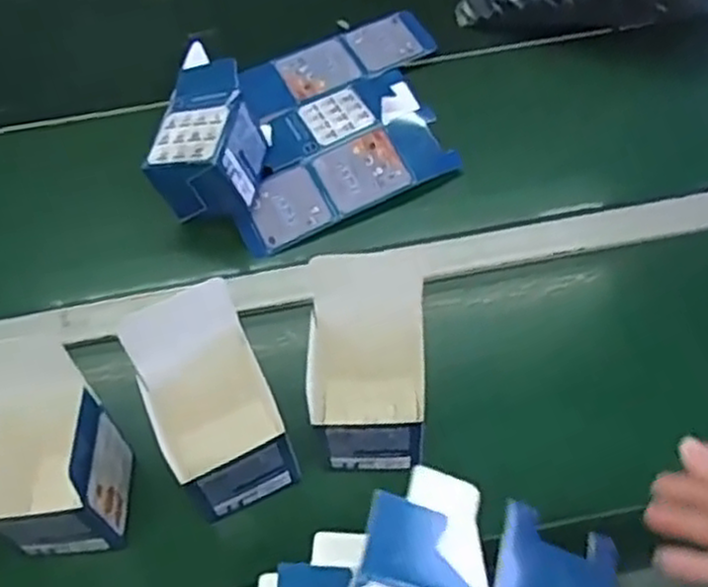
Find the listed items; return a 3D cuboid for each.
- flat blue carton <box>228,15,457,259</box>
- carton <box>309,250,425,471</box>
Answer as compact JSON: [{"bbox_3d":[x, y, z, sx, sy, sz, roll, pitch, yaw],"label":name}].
[{"bbox_3d":[-0.016,-0.180,0.795,0.260,0.022,0.229,-20,61,-6],"label":"flat blue carton"},{"bbox_3d":[0.010,0.039,0.653,0.099,0.071,0.211,0,57,3],"label":"carton"}]

